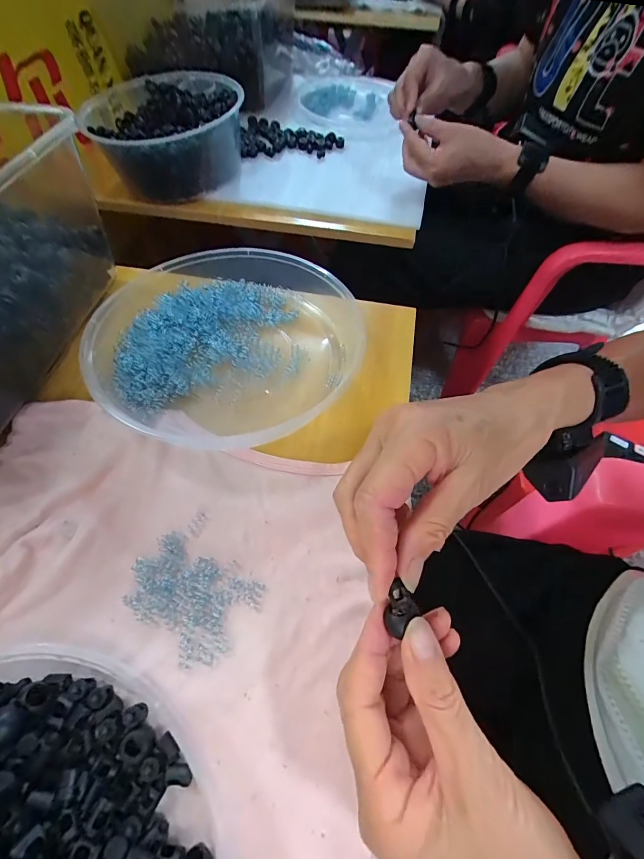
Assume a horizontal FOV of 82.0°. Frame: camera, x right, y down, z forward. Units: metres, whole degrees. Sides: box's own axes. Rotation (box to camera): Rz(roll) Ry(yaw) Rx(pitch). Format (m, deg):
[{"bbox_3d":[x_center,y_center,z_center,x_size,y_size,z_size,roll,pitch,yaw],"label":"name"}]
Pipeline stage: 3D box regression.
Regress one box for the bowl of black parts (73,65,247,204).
[{"bbox_3d":[-0.233,-0.456,0.573,0.219,0.091,0.202,0,59,-1],"label":"bowl of black parts"}]

